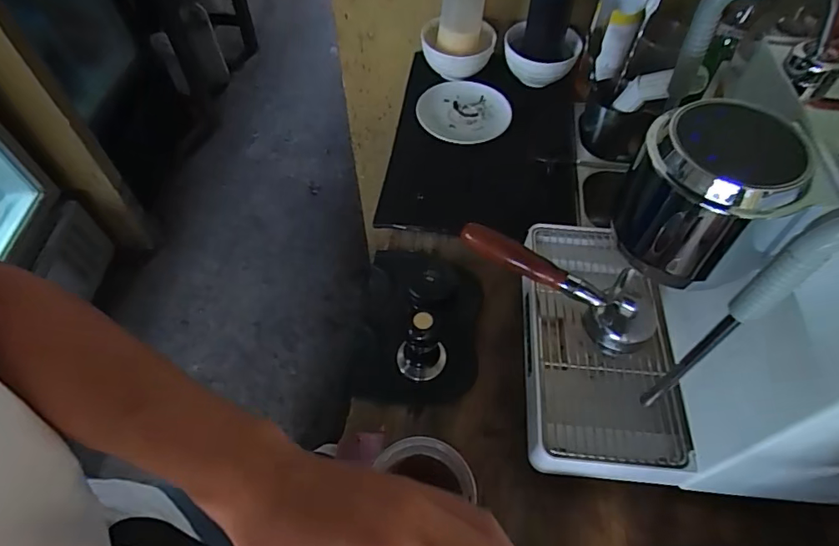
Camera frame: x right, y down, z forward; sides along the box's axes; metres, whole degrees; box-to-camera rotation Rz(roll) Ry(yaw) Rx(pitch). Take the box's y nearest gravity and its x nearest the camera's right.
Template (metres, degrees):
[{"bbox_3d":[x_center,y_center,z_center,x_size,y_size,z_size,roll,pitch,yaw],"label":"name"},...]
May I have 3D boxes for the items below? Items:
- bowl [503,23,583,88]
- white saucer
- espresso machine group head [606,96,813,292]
[{"bbox_3d":[0.218,-0.382,0.883,0.128,0.061,0.122,0,56,0],"label":"bowl"},{"bbox_3d":[0.073,-0.267,0.834,0.151,0.018,0.137,4,56,2],"label":"white saucer"},{"bbox_3d":[0.206,-0.058,0.365,0.089,0.114,0.093,0,56,0],"label":"espresso machine group head"}]

